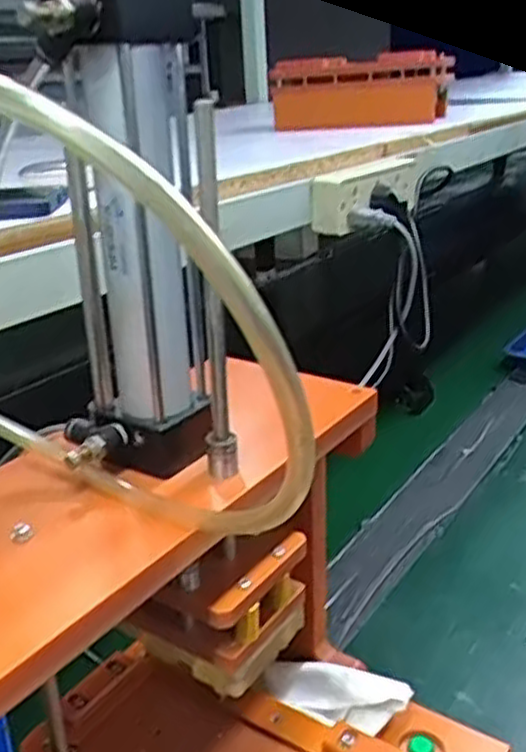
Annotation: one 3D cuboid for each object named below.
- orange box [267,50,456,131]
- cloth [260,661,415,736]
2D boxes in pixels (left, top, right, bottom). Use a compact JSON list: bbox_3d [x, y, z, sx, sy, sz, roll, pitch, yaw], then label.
[{"bbox_3d":[0.125,-0.385,1.039,0.243,0.094,0.043,8,20,31],"label":"orange box"},{"bbox_3d":[0.049,0.220,0.528,0.099,0.033,0.026,4,23,17],"label":"cloth"}]

